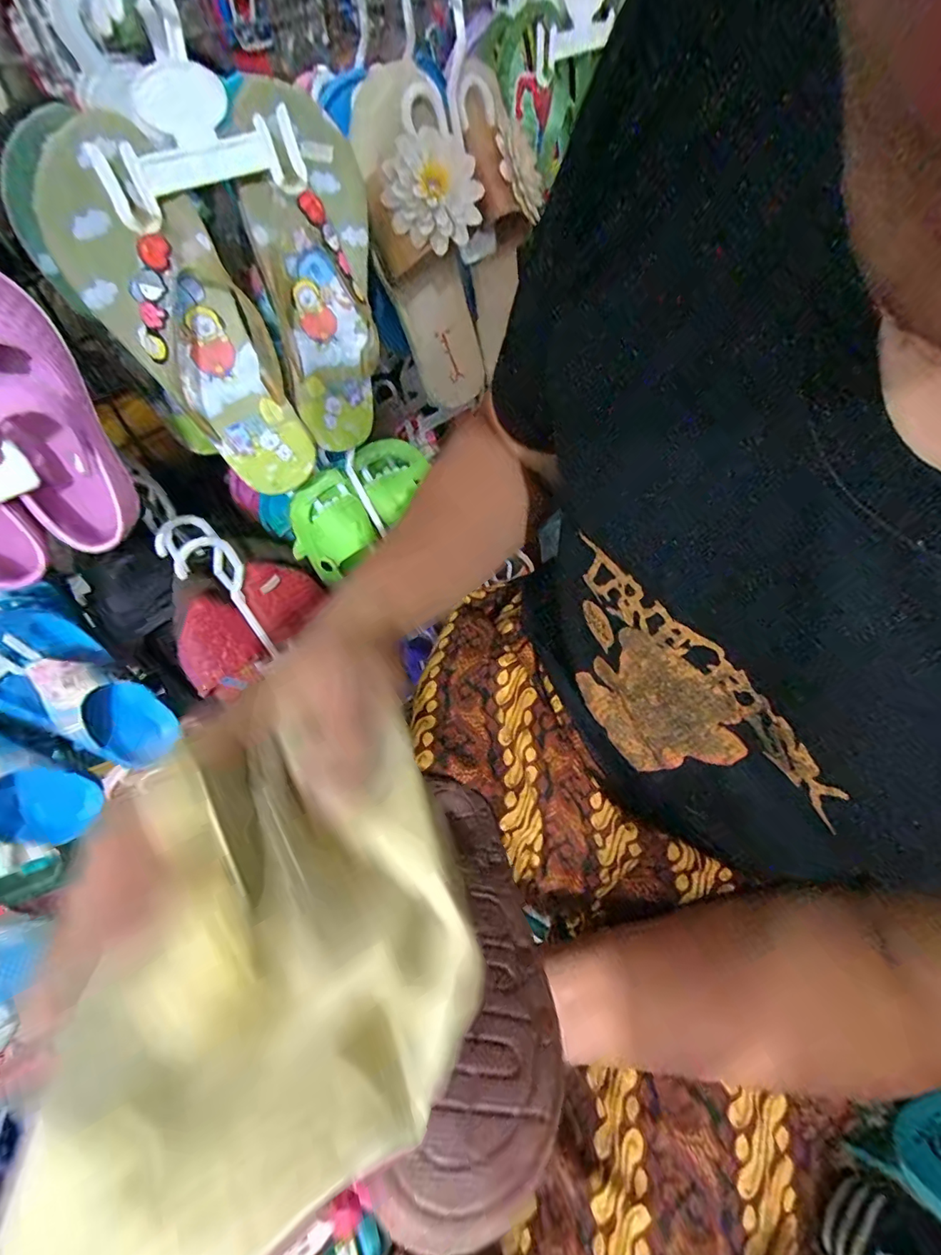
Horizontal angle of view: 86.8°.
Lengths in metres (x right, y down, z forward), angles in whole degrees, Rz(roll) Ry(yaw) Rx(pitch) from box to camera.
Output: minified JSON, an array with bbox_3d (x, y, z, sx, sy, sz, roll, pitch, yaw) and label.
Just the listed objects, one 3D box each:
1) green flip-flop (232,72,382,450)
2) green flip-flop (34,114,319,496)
[{"bbox_3d":[-0.106,-0.230,0.346,0.070,0.202,0.048,-3,39,-5],"label":"green flip-flop"},{"bbox_3d":[-0.175,-0.181,0.318,0.057,0.200,0.065,11,55,35],"label":"green flip-flop"}]

